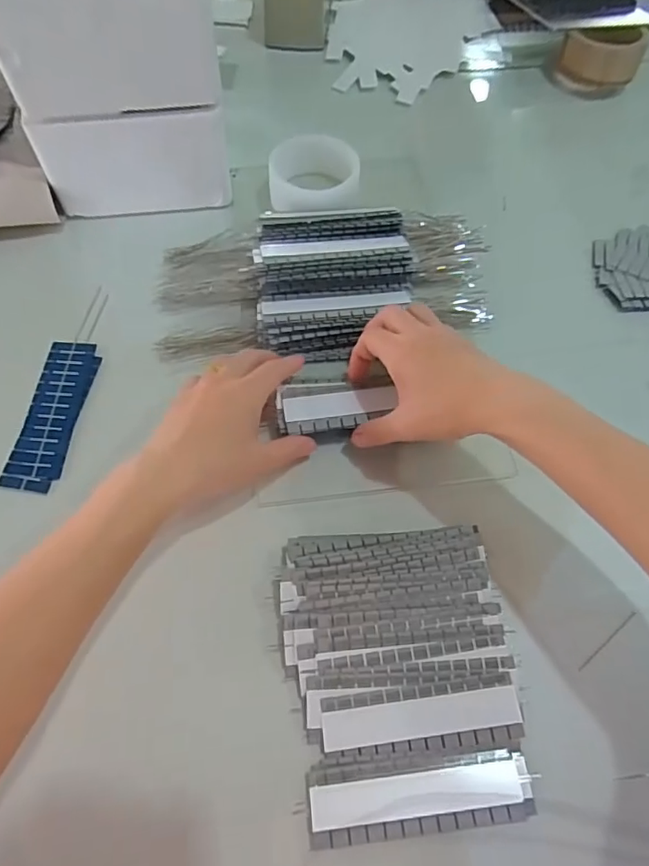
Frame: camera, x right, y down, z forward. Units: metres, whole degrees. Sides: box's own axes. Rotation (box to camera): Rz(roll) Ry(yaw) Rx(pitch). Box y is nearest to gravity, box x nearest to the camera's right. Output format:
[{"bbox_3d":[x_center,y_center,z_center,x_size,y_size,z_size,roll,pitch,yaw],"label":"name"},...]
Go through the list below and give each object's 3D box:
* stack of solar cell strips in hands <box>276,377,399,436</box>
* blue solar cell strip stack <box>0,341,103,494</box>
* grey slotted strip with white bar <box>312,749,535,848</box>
[{"bbox_3d":[0.008,-0.023,0.428,0.090,0.008,0.044,-9,63,-5],"label":"stack of solar cell strips in hands"},{"bbox_3d":[-0.219,-0.018,0.444,0.044,0.007,0.134,5,62,2],"label":"blue solar cell strip stack"},{"bbox_3d":[0.058,0.216,0.328,0.132,0.005,0.040,-5,62,-3],"label":"grey slotted strip with white bar"}]

